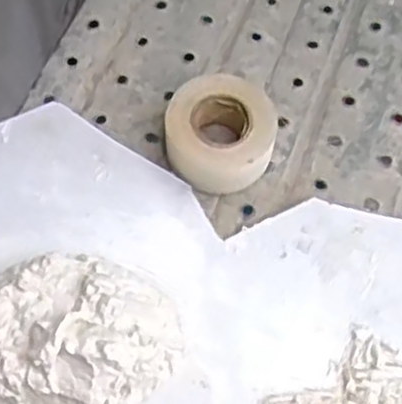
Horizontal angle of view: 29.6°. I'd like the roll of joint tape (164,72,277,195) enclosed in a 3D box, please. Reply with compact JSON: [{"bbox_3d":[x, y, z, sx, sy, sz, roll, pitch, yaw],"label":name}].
[{"bbox_3d":[0.014,-0.061,0.704,0.095,0.058,0.096,1,63,-3],"label":"roll of joint tape"}]

